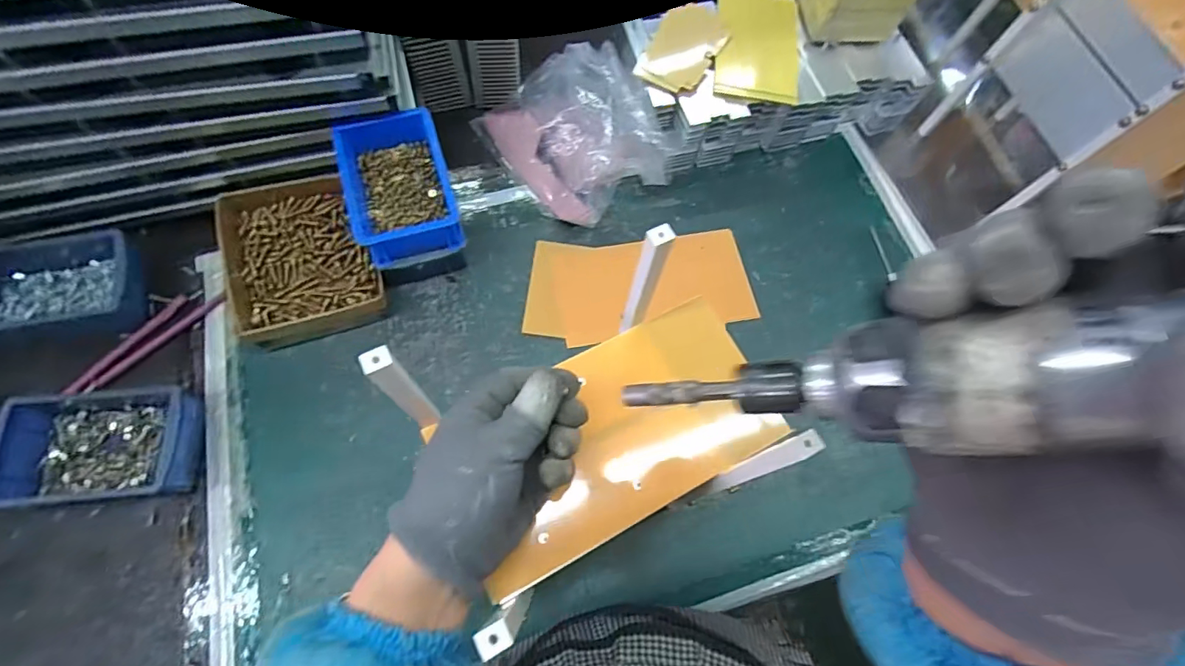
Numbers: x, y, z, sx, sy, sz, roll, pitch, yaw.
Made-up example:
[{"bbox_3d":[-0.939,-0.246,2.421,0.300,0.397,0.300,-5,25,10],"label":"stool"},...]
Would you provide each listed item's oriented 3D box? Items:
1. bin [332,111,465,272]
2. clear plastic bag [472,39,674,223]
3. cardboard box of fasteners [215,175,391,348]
[{"bbox_3d":[-0.197,-0.154,0.526,0.100,0.052,0.152,-15,72,-10],"label":"bin"},{"bbox_3d":[-0.011,-0.251,0.615,0.190,0.086,0.217,-32,75,-15],"label":"clear plastic bag"},{"bbox_3d":[-0.311,-0.085,0.549,0.140,0.043,0.190,-19,72,-12],"label":"cardboard box of fasteners"}]

